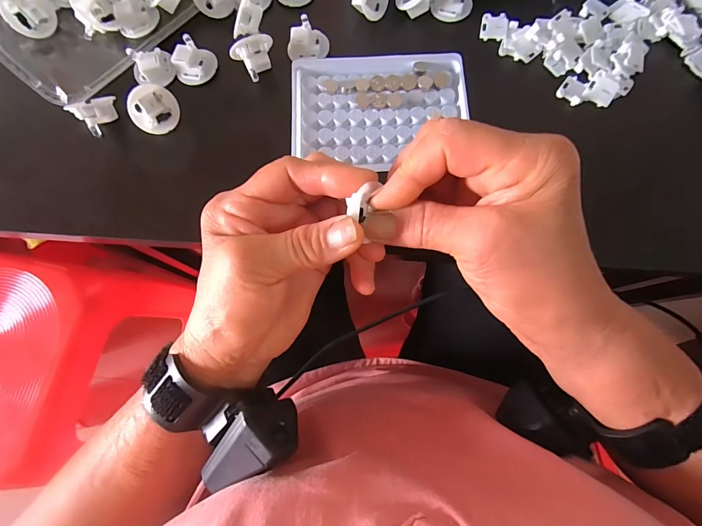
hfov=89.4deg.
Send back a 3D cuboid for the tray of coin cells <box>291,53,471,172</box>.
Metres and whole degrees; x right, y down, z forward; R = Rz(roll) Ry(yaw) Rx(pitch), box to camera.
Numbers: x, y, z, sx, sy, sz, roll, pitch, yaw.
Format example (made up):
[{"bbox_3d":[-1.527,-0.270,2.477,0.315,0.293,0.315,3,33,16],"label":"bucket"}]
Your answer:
[{"bbox_3d":[0.021,-0.117,0.267,0.130,0.007,0.093,-4,76,1],"label":"tray of coin cells"}]

